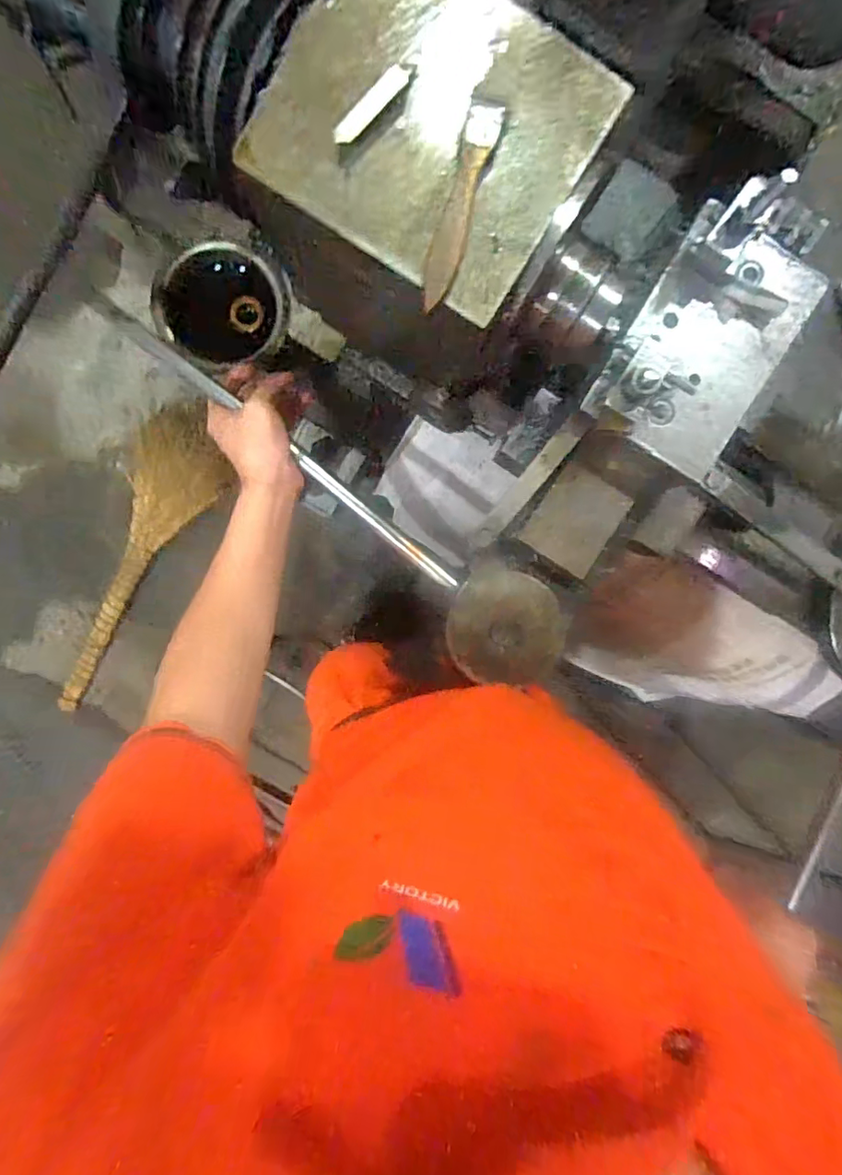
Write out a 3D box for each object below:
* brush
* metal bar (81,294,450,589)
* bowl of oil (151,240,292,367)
[{"bbox_3d":[0.020,-0.207,0.299,0.018,0.011,0.108,18,93,-2],"label":"brush"},{"bbox_3d":[-0.123,-0.124,0.462,0.386,0.012,0.015,39,93,-1],"label":"metal bar"},{"bbox_3d":[-0.200,-0.285,0.547,0.123,0.056,0.123,-3,104,-13],"label":"bowl of oil"}]

